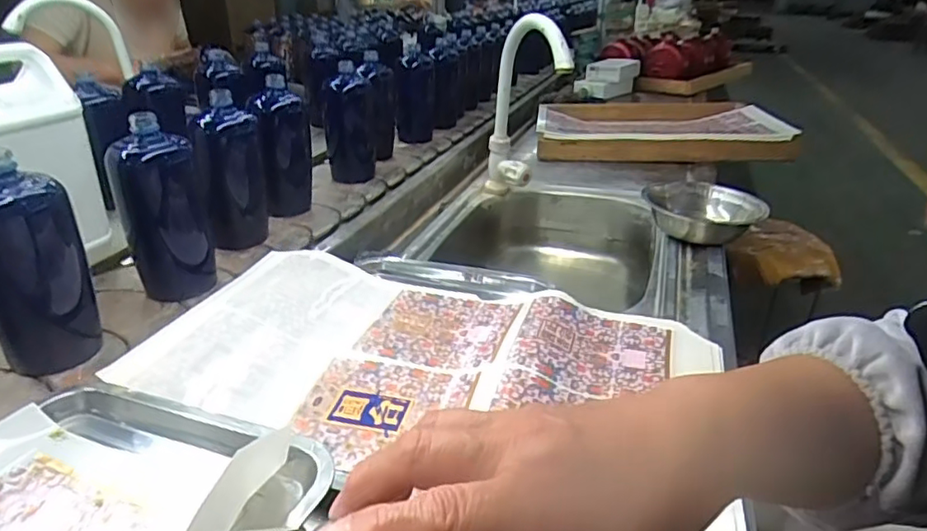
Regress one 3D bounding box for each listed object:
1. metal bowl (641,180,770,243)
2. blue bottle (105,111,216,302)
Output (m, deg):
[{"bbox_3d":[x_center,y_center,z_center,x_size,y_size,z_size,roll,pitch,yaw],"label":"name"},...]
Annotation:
[{"bbox_3d":[0.338,-0.074,0.833,0.155,0.051,0.142,1,27,-1],"label":"metal bowl"},{"bbox_3d":[-0.327,-0.074,0.645,0.077,0.168,0.077,-8,28,-18],"label":"blue bottle"}]

